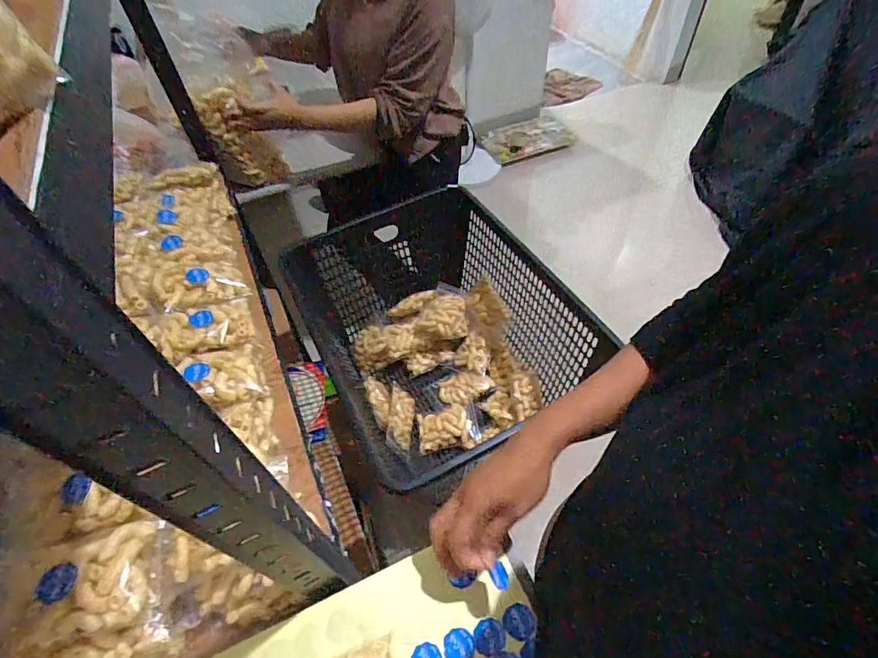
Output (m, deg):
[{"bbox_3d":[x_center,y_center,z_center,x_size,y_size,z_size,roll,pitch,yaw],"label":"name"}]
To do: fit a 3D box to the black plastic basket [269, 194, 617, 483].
[{"bbox_3d":[-0.035,-0.006,0.934,0.417,0.276,0.520,-24,54,-15],"label":"black plastic basket"}]

